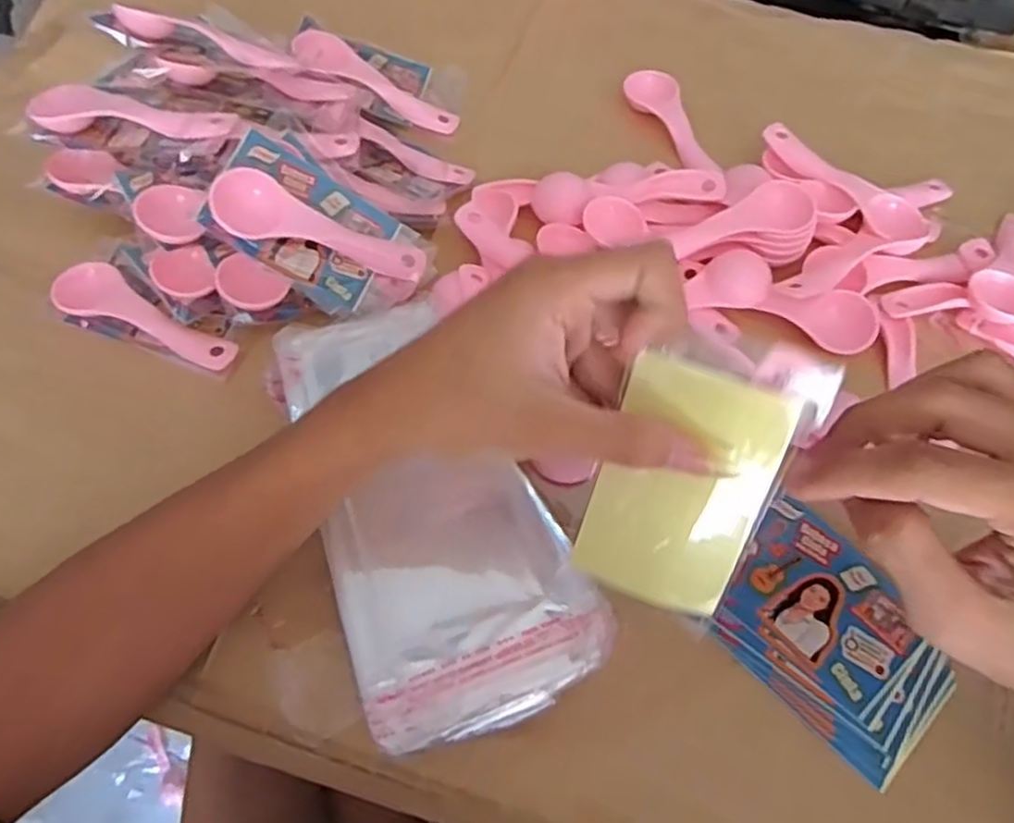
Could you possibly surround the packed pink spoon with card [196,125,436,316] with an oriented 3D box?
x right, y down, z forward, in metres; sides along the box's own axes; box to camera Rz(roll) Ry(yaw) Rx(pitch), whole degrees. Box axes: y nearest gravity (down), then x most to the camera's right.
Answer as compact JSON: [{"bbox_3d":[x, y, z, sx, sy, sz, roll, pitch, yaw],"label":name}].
[{"bbox_3d":[-0.100,-0.096,0.393,0.114,0.015,0.062,31,75,-21],"label":"packed pink spoon with card"}]

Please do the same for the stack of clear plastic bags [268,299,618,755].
[{"bbox_3d":[-0.039,0.037,0.341,0.101,0.027,0.212,-17,58,-16],"label":"stack of clear plastic bags"}]

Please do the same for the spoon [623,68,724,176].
[{"bbox_3d":[0.112,-0.185,0.476,0.031,0.020,0.107,-18,61,-13],"label":"spoon"}]

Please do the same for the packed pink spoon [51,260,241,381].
[{"bbox_3d":[-0.196,-0.052,0.403,0.111,0.023,0.035,20,60,10],"label":"packed pink spoon"}]

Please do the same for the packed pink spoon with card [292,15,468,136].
[{"bbox_3d":[-0.084,-0.225,0.490,0.114,0.020,0.071,24,47,-12],"label":"packed pink spoon with card"}]

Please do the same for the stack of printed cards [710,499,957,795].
[{"bbox_3d":[0.142,0.096,0.321,0.078,0.012,0.099,-39,67,-23],"label":"stack of printed cards"}]

